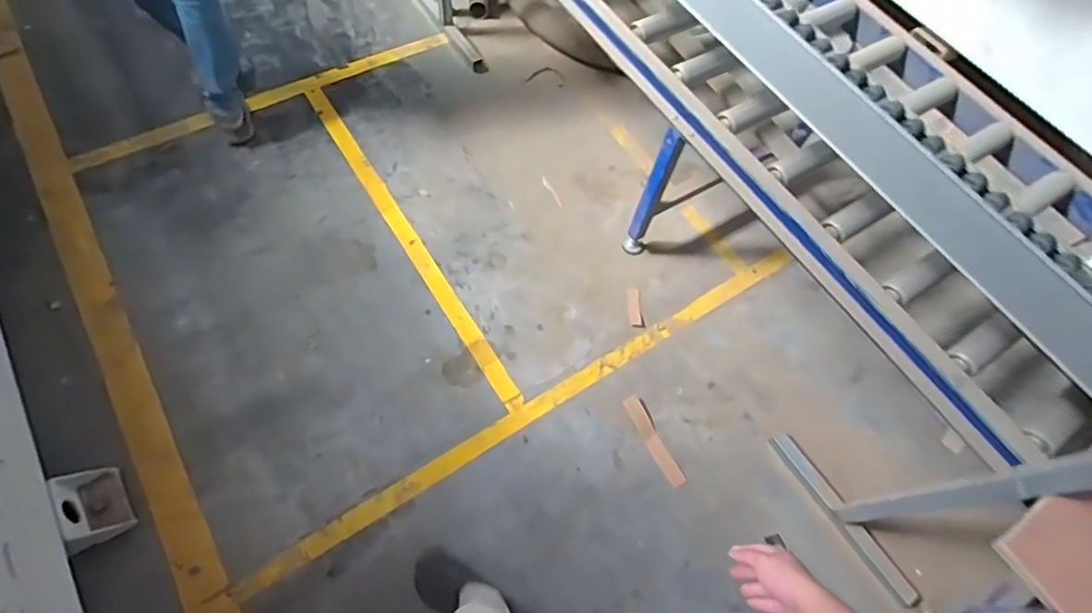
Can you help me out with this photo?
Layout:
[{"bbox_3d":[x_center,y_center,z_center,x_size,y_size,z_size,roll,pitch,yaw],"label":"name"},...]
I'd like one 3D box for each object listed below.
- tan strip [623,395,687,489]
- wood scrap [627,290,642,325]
[{"bbox_3d":[0.288,0.357,1.466,0.050,0.013,0.254,-24,68,-17],"label":"tan strip"},{"bbox_3d":[0.271,-0.001,1.672,0.035,0.005,0.115,2,63,-3],"label":"wood scrap"}]

